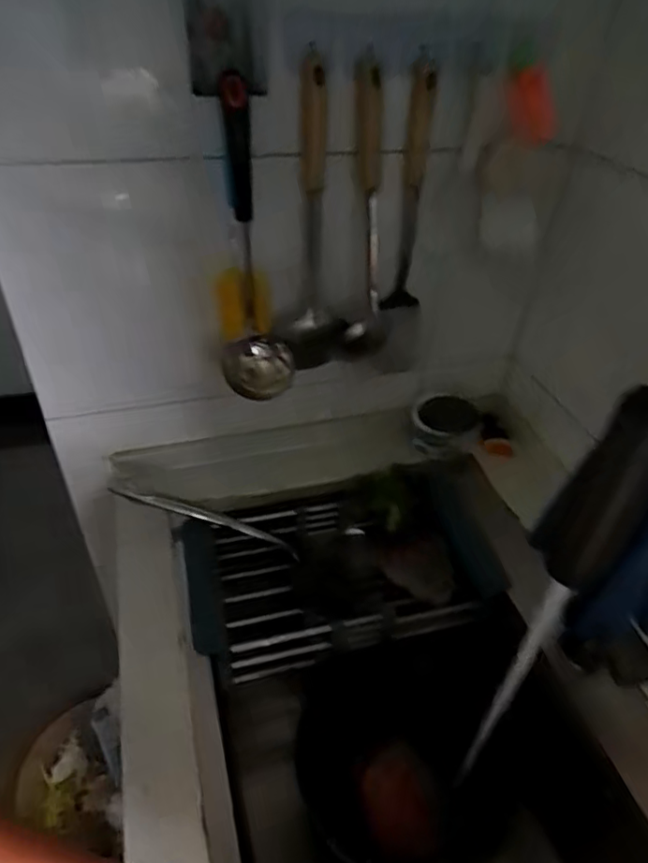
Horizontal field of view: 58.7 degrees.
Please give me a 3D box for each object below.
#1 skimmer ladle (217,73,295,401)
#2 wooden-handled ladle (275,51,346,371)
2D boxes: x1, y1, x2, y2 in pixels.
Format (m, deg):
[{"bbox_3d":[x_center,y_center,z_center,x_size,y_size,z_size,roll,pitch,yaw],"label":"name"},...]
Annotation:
[{"bbox_3d":[-0.069,-0.195,0.633,0.074,0.311,0.121,4,41,1],"label":"skimmer ladle"},{"bbox_3d":[-0.009,-0.215,0.656,0.078,0.343,0.050,4,41,1],"label":"wooden-handled ladle"}]

